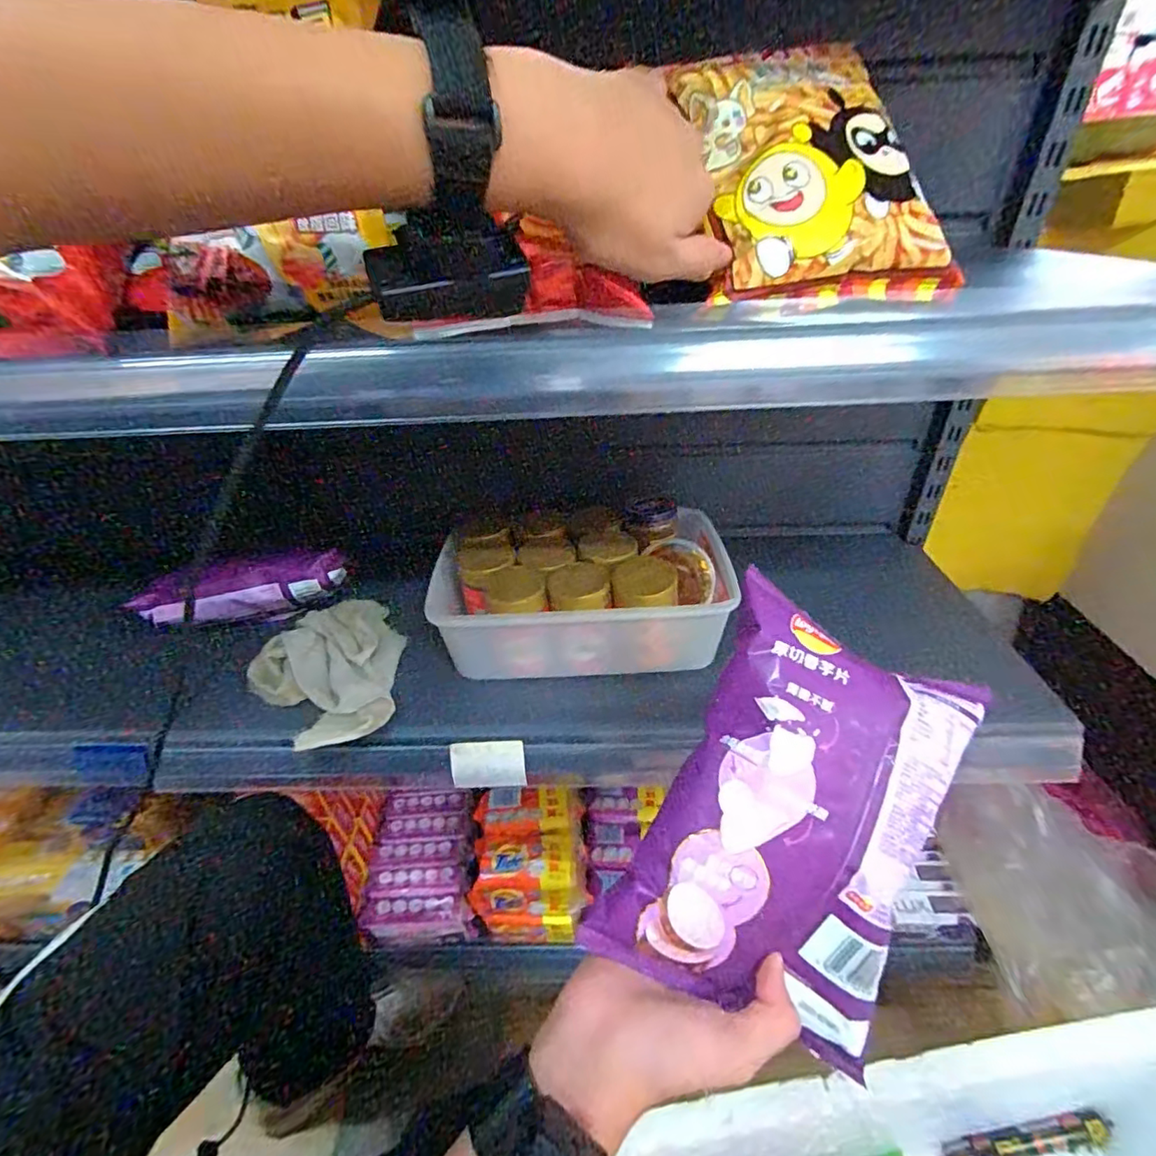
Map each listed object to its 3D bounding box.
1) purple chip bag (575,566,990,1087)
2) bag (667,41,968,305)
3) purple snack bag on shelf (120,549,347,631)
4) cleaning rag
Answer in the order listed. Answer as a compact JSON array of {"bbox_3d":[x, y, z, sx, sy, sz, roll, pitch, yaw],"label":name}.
[{"bbox_3d":[0.119,0.131,0.303,0.150,0.040,0.216,24,85,8],"label":"purple chip bag"},{"bbox_3d":[0.137,-0.239,0.326,0.140,0.161,0.023,-12,-5,-9],"label":"bag"},{"bbox_3d":[-0.365,0.020,0.627,0.201,0.082,0.025,-13,38,-15],"label":"purple snack bag on shelf"},{"bbox_3d":[-0.271,0.093,0.609,0.147,0.033,0.199,-7,37,-6],"label":"cleaning rag"}]

